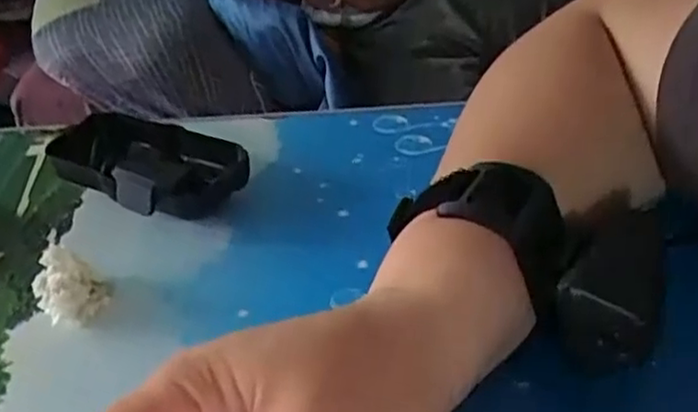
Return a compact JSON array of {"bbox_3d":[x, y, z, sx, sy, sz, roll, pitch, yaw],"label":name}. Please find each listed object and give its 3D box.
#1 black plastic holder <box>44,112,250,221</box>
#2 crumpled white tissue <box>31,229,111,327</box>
[{"bbox_3d":[-0.108,-0.021,0.376,0.101,0.030,0.058,21,43,28],"label":"black plastic holder"},{"bbox_3d":[-0.125,0.033,0.308,0.027,0.033,0.022,-28,44,-28],"label":"crumpled white tissue"}]

